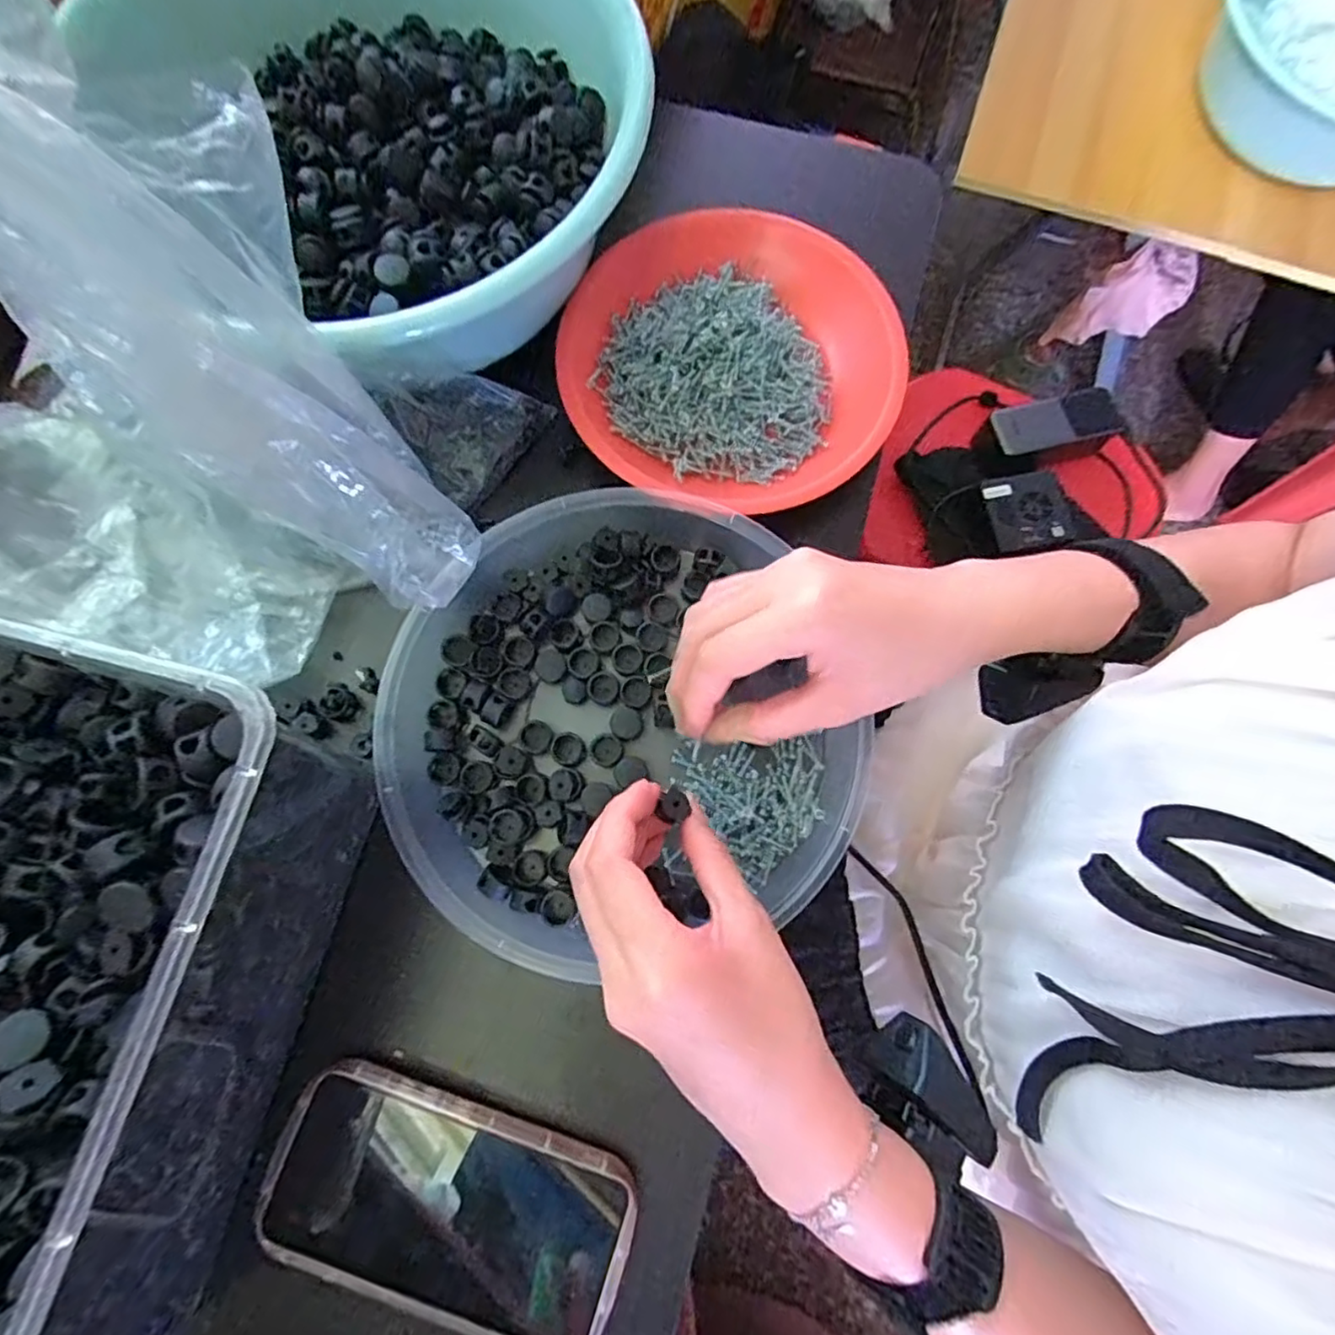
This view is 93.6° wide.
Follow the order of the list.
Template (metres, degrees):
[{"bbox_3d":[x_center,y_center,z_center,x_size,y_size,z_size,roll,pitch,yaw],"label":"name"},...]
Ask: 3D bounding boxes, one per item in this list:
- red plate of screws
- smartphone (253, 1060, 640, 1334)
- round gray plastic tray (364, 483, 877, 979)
[{"bbox_3d":[0.034,-0.181,0.362,0.186,0.027,0.187,0,78,-1],"label":"red plate of screws"},{"bbox_3d":[-0.096,0.239,0.280,0.158,0.017,0.077,19,78,3],"label":"smartphone"},{"bbox_3d":[-0.031,0.022,0.320,0.220,0.037,0.217,0,78,-1],"label":"round gray plastic tray"}]

